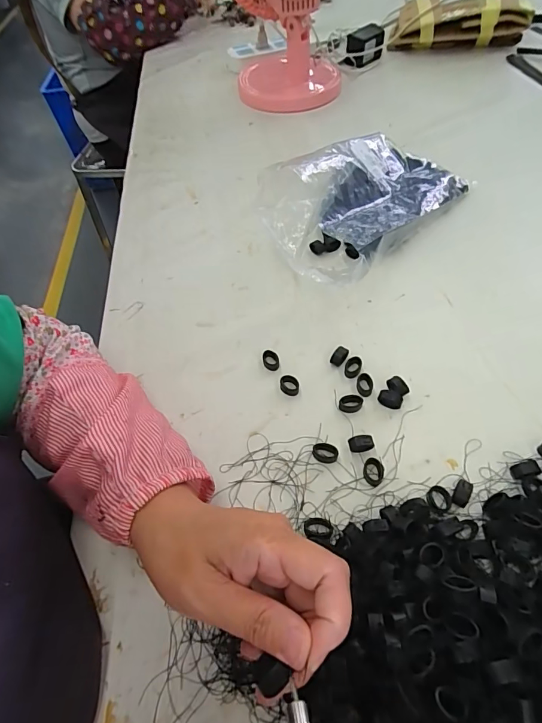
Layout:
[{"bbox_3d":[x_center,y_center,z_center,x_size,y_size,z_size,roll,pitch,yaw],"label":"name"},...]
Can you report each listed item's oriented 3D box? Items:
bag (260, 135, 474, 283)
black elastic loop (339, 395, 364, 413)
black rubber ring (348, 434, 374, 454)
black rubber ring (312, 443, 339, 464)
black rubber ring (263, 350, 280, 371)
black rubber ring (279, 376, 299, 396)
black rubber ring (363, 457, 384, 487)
[{"bbox_3d":[0.106,-0.208,0.471,0.168,0.091,0.265,35,64,26],"label":"bag"},{"bbox_3d":[0.072,0.038,0.356,0.021,0.009,0.014,-4,54,3],"label":"black elastic loop"},{"bbox_3d":[0.076,0.069,0.330,0.021,0.015,0.011,-8,54,0],"label":"black rubber ring"},{"bbox_3d":[0.046,0.077,0.331,0.021,0.007,0.015,16,58,16],"label":"black rubber ring"},{"bbox_3d":[0.000,-0.001,0.390,0.016,0.006,0.020,-7,54,0],"label":"black rubber ring"},{"bbox_3d":[0.018,0.023,0.371,0.018,0.008,0.018,-3,54,4],"label":"black rubber ring"},{"bbox_3d":[0.084,0.090,0.320,0.016,0.005,0.022,5,55,9],"label":"black rubber ring"}]

